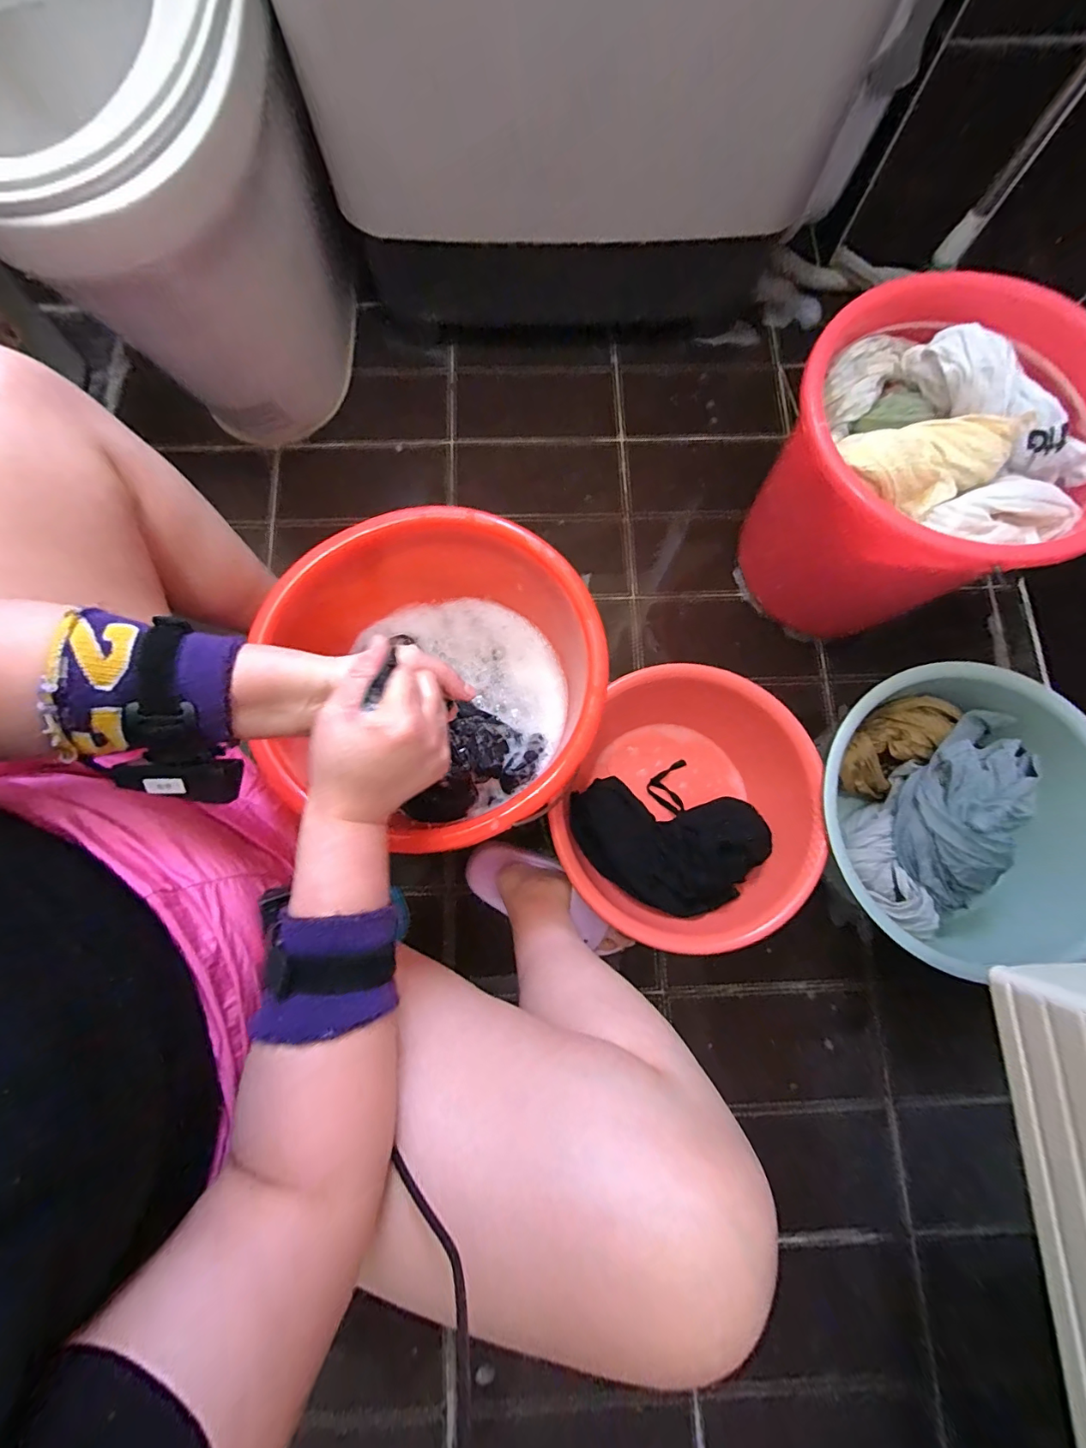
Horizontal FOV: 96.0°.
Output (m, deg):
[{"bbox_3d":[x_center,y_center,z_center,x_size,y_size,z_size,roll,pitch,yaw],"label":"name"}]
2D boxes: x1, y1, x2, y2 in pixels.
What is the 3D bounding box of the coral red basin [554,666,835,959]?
[{"bbox_3d":[0.197,0.116,0.667,0.304,0.117,0.339,25,81,6],"label":"coral red basin"}]

